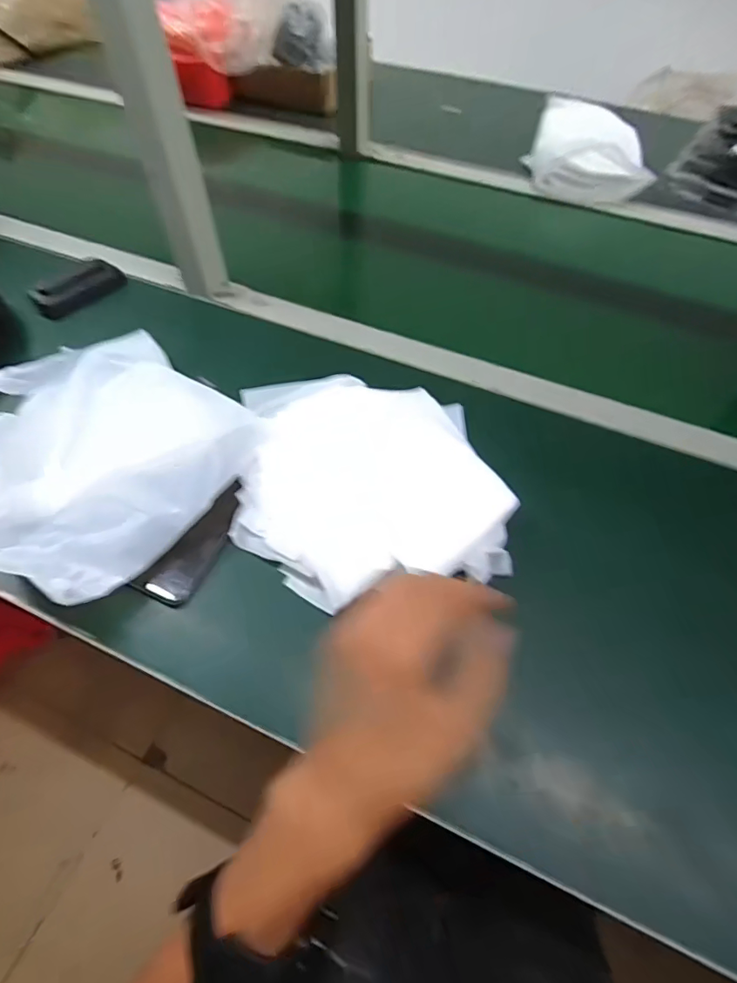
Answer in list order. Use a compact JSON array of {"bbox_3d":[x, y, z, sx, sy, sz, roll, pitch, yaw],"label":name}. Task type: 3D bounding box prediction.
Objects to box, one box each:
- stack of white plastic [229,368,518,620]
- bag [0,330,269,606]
[{"bbox_3d":[-0.003,-0.013,0.444,0.224,0.039,0.218,-10,58,-8],"label":"stack of white plastic"},{"bbox_3d":[-0.240,-0.040,0.437,0.234,0.052,0.228,36,63,20],"label":"bag"}]

